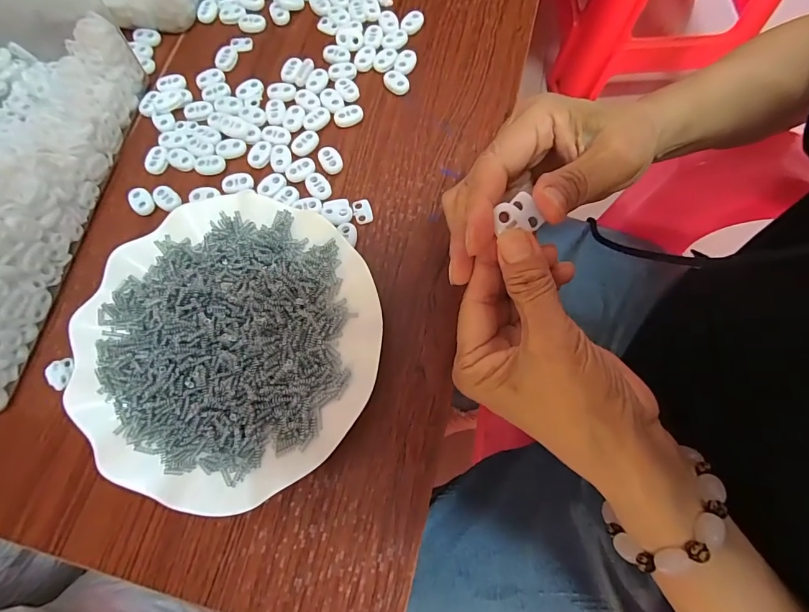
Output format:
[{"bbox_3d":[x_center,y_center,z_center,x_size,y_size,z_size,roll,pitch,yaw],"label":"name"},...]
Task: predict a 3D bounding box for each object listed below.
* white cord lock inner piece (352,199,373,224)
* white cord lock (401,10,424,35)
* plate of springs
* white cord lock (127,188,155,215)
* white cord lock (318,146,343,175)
[{"bbox_3d":[-0.030,-0.068,0.295,0.013,0.004,0.018,-15,74,-4],"label":"white cord lock inner piece"},{"bbox_3d":[0.007,-0.236,0.342,0.022,0.008,0.014,-42,78,-10],"label":"white cord lock"},{"bbox_3d":[-0.108,0.021,0.259,0.178,0.026,0.181,0,74,1],"label":"plate of springs"},{"bbox_3d":[-0.193,-0.077,0.301,0.016,0.004,0.023,-37,77,-9],"label":"white cord lock"},{"bbox_3d":[-0.055,-0.109,0.306,0.015,0.006,0.022,-25,75,-6],"label":"white cord lock"}]

